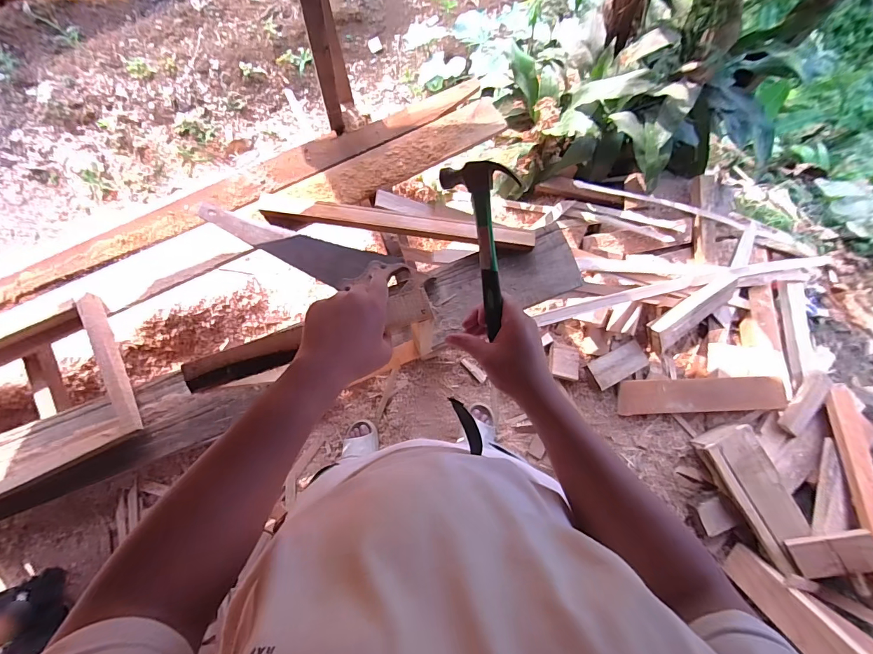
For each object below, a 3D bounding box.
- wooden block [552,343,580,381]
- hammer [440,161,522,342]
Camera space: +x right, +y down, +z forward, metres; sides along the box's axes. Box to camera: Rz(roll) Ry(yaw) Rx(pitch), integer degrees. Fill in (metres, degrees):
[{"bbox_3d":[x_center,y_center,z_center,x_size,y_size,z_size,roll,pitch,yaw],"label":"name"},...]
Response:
[{"bbox_3d":[0.462,0.123,1.411,0.103,0.022,0.123,8,76,-10],"label":"wooden block"},{"bbox_3d":[0.059,-0.088,0.456,0.074,0.030,0.194,-10,103,-3],"label":"hammer"}]

